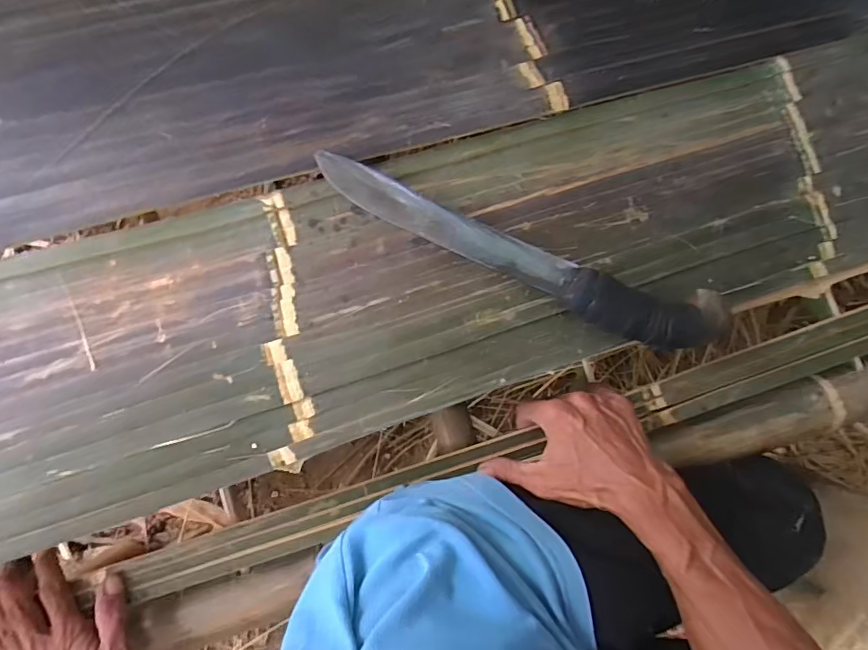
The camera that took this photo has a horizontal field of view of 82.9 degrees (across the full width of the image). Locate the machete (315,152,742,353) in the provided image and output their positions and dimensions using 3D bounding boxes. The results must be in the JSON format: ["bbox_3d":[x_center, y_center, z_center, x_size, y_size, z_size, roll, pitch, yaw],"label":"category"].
[{"bbox_3d":[0.069,-0.057,0.412,0.362,0.037,0.061,21,81,-4],"label":"machete"}]

